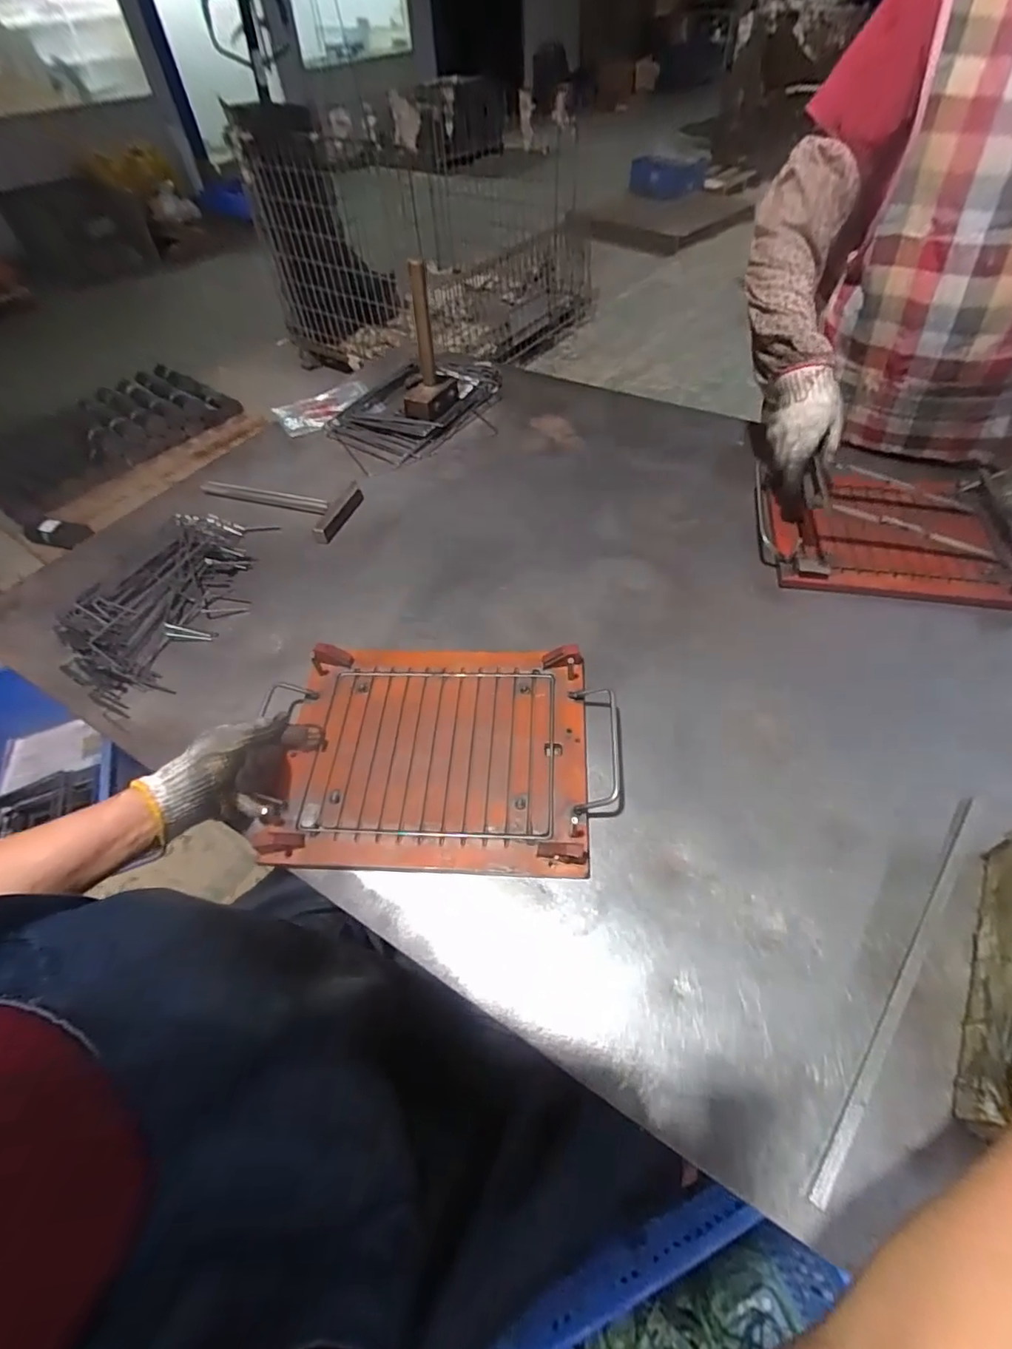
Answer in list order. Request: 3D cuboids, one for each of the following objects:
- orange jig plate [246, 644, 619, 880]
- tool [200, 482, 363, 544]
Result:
[{"bbox_3d":[-0.057,0.073,0.559,0.333,0.033,0.242,0,51,4],"label":"orange jig plate"},{"bbox_3d":[-0.357,-0.272,0.849,0.277,0.014,0.121,15,54,15],"label":"tool"}]

